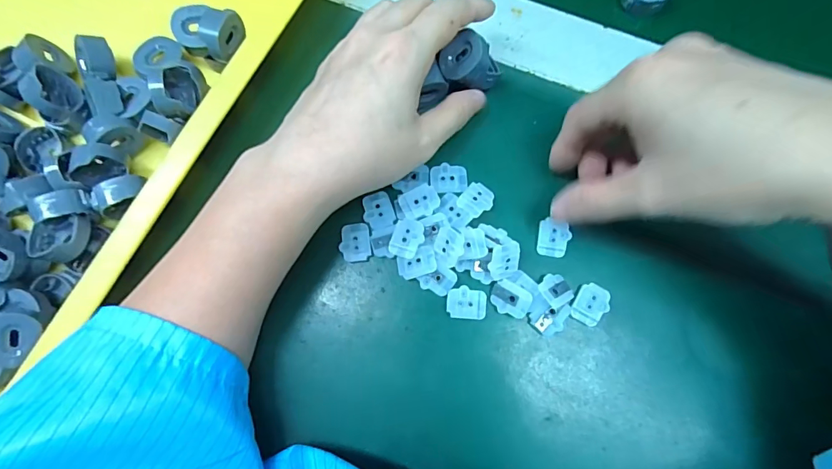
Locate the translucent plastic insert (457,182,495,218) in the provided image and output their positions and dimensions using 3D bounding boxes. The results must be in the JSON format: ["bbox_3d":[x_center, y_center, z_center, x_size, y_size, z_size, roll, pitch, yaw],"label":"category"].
[{"bbox_3d":[0.035,-0.020,0.246,0.017,0.006,0.021,38,81,9],"label":"translucent plastic insert"}]

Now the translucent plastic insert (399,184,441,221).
[{"bbox_3d":[0.002,-0.018,0.245,0.022,0.005,0.017,-24,78,-4],"label":"translucent plastic insert"}]

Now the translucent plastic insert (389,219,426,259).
[{"bbox_3d":[-0.005,0.002,0.240,0.018,0.004,0.022,23,79,7],"label":"translucent plastic insert"}]

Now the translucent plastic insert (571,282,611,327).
[{"bbox_3d":[0.095,0.038,0.233,0.017,0.004,0.022,33,80,8],"label":"translucent plastic insert"}]

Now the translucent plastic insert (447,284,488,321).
[{"bbox_3d":[0.028,0.037,0.236,0.021,0.004,0.017,3,77,2],"label":"translucent plastic insert"}]

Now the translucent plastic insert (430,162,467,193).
[{"bbox_3d":[0.019,-0.033,0.252,0.021,0.004,0.017,-4,77,1],"label":"translucent plastic insert"}]

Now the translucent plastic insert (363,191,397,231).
[{"bbox_3d":[-0.022,-0.014,0.247,0.017,0.004,0.021,-18,77,-3],"label":"translucent plastic insert"}]

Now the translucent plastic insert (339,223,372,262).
[{"bbox_3d":[-0.034,0.004,0.244,0.017,0.004,0.022,-8,77,0],"label":"translucent plastic insert"}]

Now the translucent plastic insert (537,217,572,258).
[{"bbox_3d":[0.078,0.002,0.243,0.017,0.004,0.020,8,77,3],"label":"translucent plastic insert"}]

